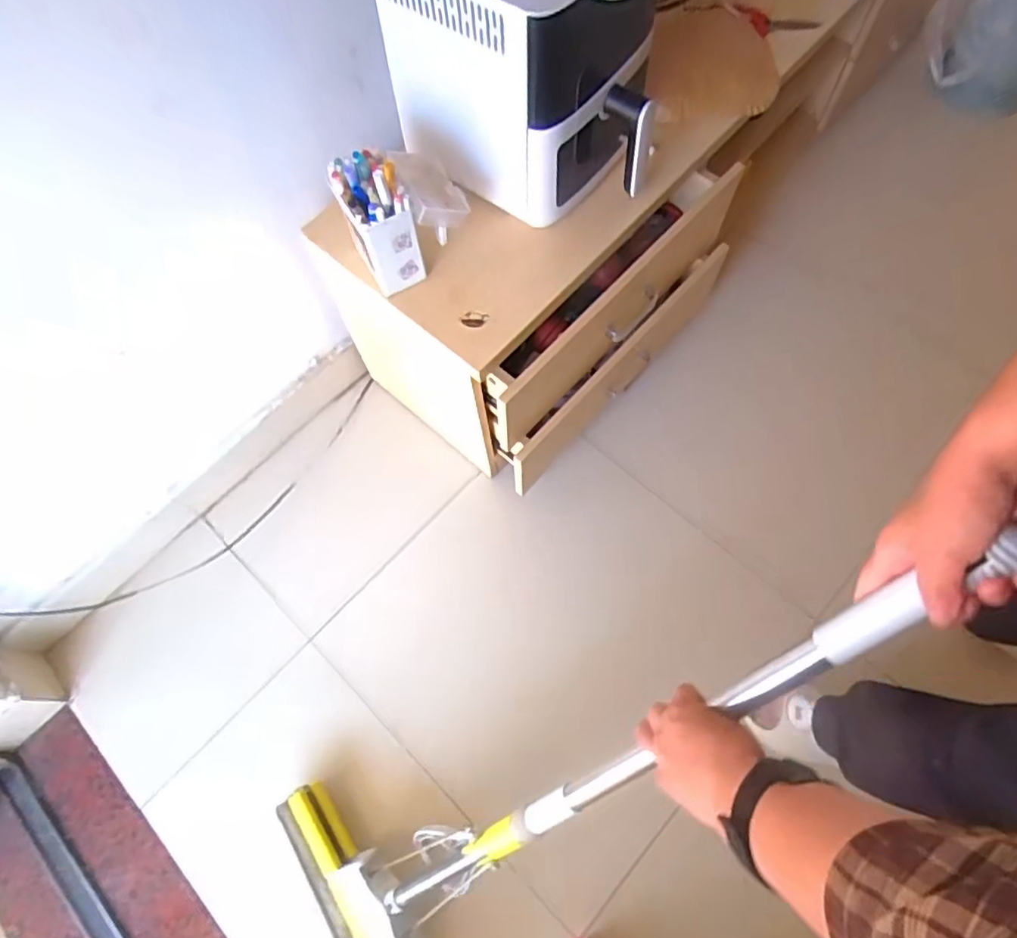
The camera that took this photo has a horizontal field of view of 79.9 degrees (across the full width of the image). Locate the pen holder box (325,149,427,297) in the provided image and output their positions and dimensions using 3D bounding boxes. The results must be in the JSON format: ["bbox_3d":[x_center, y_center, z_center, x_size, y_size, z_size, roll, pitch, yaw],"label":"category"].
[{"bbox_3d":[-0.160,-0.305,0.749,0.078,0.141,0.102,-24,67,-9],"label":"pen holder box"}]

